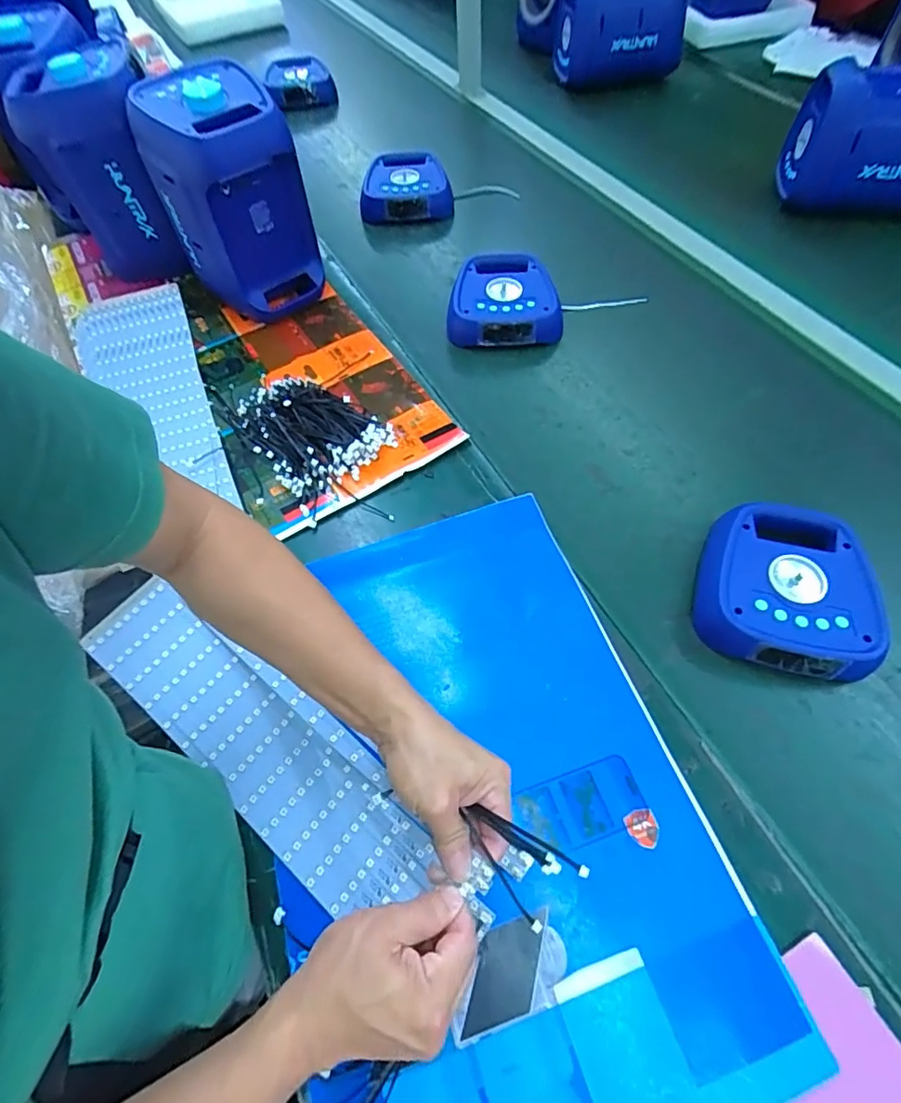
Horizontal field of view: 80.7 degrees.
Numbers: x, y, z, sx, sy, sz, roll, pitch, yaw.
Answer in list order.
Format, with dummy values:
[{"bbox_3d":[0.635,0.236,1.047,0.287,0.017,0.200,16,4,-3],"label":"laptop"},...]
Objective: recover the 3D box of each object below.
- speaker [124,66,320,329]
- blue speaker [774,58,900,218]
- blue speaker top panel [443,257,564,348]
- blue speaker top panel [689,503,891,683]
[{"bbox_3d":[-0.280,-0.451,0.705,0.164,0.256,0.125,-31,63,-15],"label":"speaker"},{"bbox_3d":[0.600,-0.573,0.733,0.228,0.157,0.104,13,62,10],"label":"blue speaker"},{"bbox_3d":[0.077,-0.370,0.773,0.167,0.064,0.150,2,61,4],"label":"blue speaker top panel"},{"bbox_3d":[0.333,0.035,0.528,0.159,0.047,0.166,14,62,11],"label":"blue speaker top panel"}]

